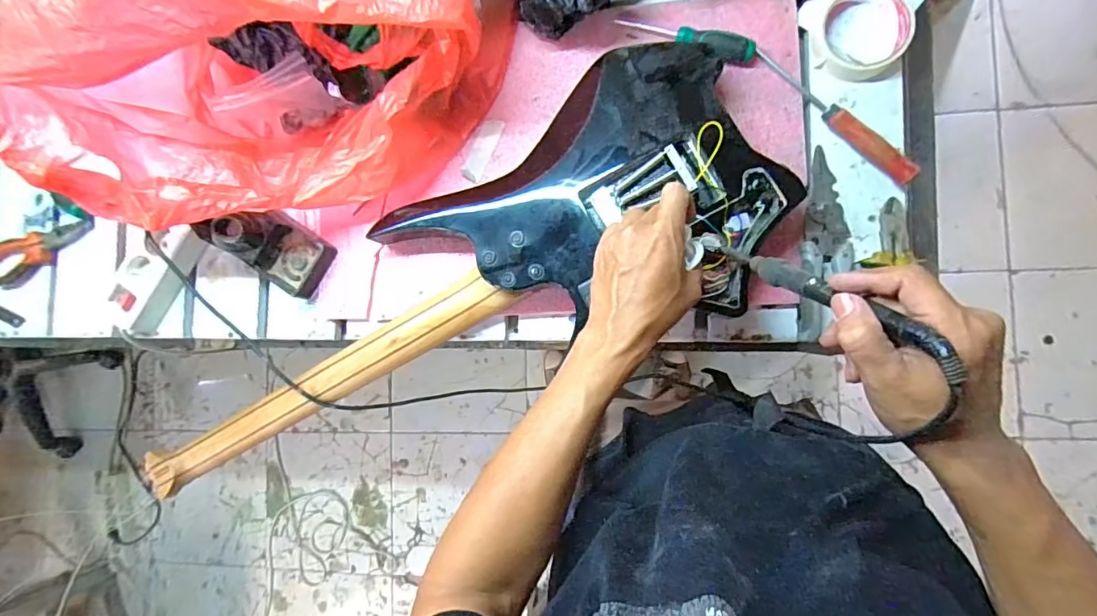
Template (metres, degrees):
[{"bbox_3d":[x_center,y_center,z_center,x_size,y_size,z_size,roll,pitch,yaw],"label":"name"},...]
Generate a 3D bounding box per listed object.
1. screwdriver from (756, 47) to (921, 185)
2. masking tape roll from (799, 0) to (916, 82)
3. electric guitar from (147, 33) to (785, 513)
[{"bbox_3d":[0.290,-0.199,0.495,0.023,0.023,0.195,-41,82,5],"label":"screwdriver"},{"bbox_3d":[0.312,-0.277,0.496,0.096,0.027,0.086,-6,87,9],"label":"masking tape roll"},{"bbox_3d":[-0.112,0.004,0.522,0.731,0.053,0.260,-29,85,10],"label":"electric guitar"}]

